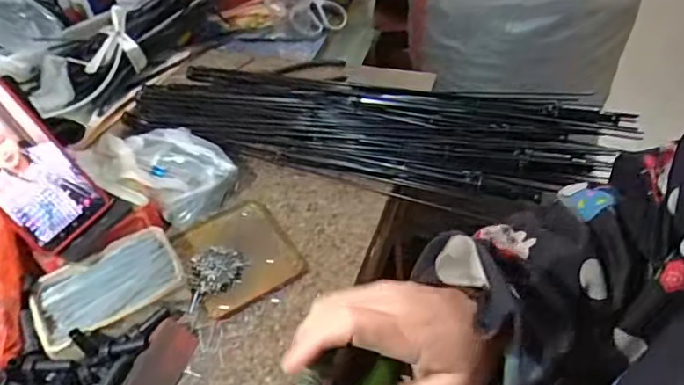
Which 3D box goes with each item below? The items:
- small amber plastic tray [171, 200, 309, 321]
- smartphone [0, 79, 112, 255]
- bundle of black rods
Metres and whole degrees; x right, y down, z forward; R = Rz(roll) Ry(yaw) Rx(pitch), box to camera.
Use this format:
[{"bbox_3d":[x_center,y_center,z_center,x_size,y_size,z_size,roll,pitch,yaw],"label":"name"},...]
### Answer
[{"bbox_3d":[-0.107,0.059,0.571,0.104,0.011,0.117,-28,50,-19],"label":"small amber plastic tray"},{"bbox_3d":[-0.287,-0.028,0.511,0.012,0.164,0.079,-9,35,48],"label":"smartphone"},{"bbox_3d":[0.017,-0.085,0.663,0.565,0.044,0.166,10,49,16],"label":"bundle of black rods"}]

